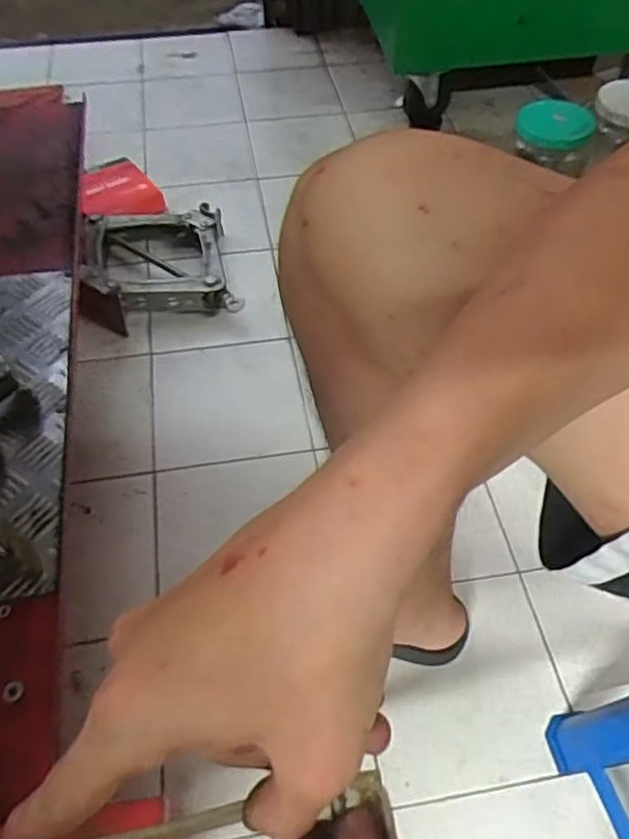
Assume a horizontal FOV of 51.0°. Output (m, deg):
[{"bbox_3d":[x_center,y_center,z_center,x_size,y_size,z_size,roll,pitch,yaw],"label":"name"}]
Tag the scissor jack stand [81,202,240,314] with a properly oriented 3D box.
[{"bbox_3d":[-0.230,-0.230,0.974,0.210,0.065,0.213,-12,54,-8],"label":"scissor jack stand"}]

